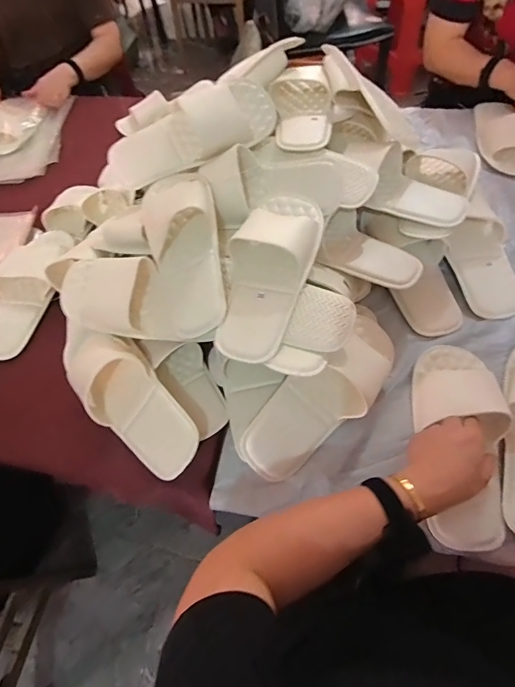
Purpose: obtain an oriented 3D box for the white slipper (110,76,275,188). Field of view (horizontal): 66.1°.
[{"bbox_3d":[-0.106,-0.331,0.631,0.277,0.089,0.113,-19,59,7],"label":"white slipper"}]

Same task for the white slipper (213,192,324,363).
[{"bbox_3d":[0.016,-0.103,0.550,0.111,0.085,0.267,14,60,13],"label":"white slipper"}]

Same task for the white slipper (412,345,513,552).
[{"bbox_3d":[0.267,0.116,0.510,0.105,0.057,0.265,2,63,5],"label":"white slipper"}]

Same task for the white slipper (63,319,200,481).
[{"bbox_3d":[-0.190,0.078,0.577,0.275,0.053,0.110,45,100,21],"label":"white slipper"}]

